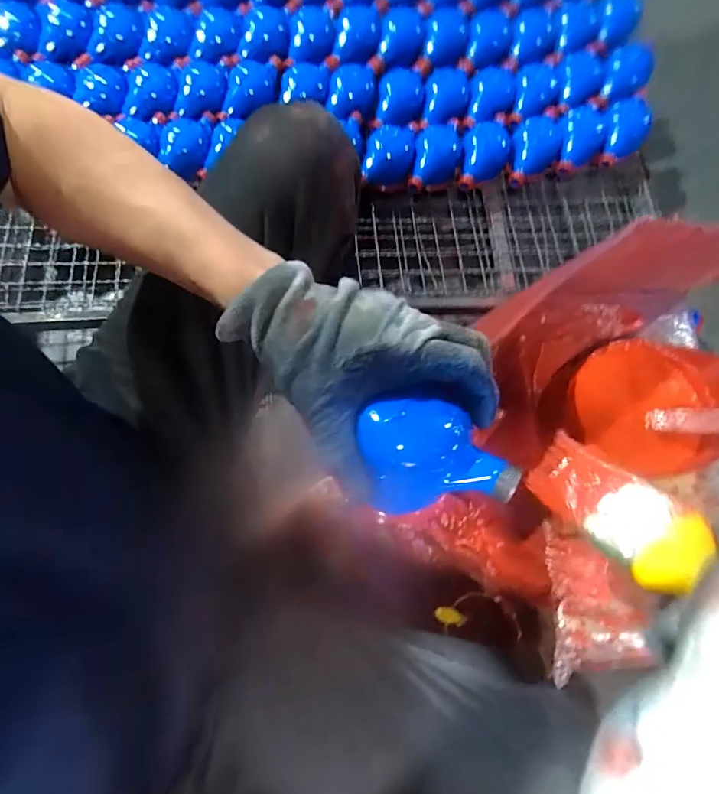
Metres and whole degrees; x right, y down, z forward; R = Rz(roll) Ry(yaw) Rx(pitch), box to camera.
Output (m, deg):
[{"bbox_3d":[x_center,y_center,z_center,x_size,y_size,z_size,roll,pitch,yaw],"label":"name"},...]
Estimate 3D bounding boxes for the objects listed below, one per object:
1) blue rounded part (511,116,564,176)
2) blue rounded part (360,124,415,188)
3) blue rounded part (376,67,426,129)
[{"bbox_3d":[0.304,-0.436,0.798,0.097,0.061,0.100,-10,74,-5],"label":"blue rounded part"},{"bbox_3d":[0.050,-0.411,0.781,0.083,0.059,0.081,1,74,-4],"label":"blue rounded part"},{"bbox_3d":[0.074,-0.531,0.816,0.081,0.068,0.050,10,74,-2],"label":"blue rounded part"}]

